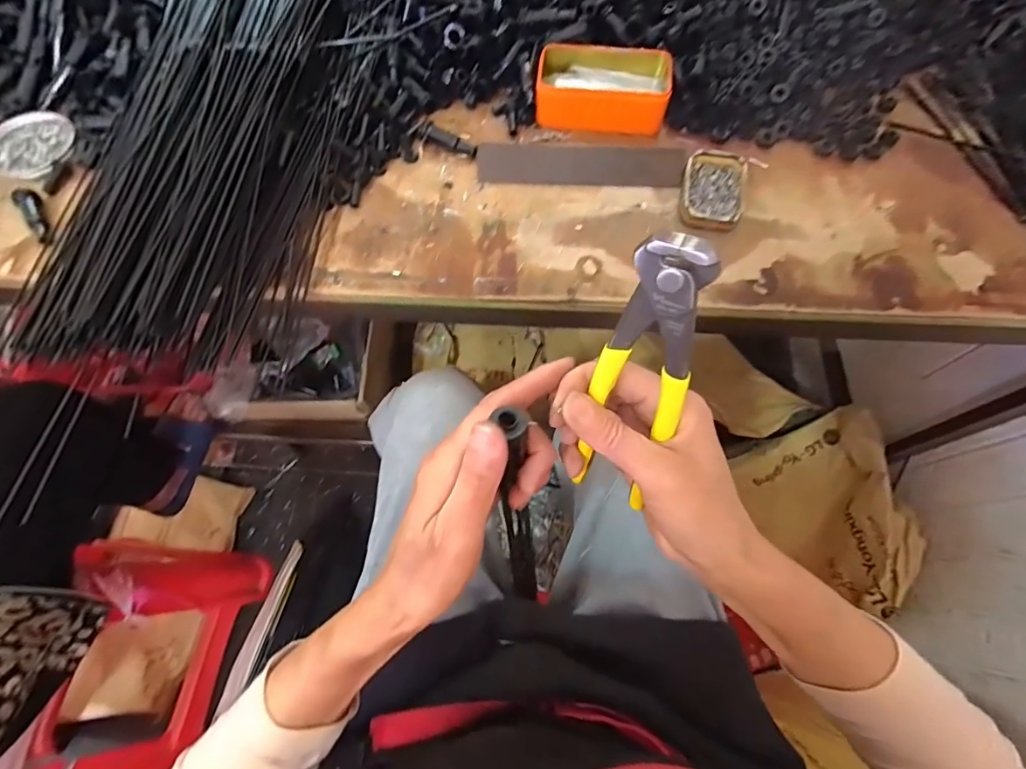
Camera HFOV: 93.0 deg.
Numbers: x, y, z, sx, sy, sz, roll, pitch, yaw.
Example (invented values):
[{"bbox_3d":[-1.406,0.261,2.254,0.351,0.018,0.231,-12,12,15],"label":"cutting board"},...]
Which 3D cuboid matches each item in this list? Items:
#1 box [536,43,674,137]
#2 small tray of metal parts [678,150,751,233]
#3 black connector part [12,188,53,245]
[{"bbox_3d":[0.102,-0.334,0.554,0.145,0.047,0.086,11,68,5],"label":"box"},{"bbox_3d":[0.207,-0.201,0.504,0.063,0.020,0.090,17,69,7],"label":"small tray of metal parts"},{"bbox_3d":[-0.499,-0.177,0.507,0.020,0.021,0.069,-34,72,-13],"label":"black connector part"}]

